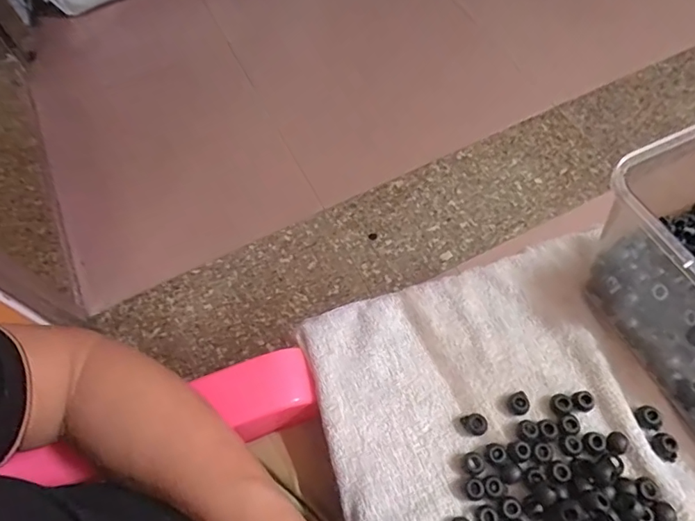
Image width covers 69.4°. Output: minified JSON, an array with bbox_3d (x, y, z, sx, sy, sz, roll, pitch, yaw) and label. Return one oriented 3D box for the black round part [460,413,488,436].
[{"bbox_3d":[0.093,0.120,0.368,0.013,0.012,0.018,-37,66,-15],"label":"black round part"}]

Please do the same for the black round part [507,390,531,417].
[{"bbox_3d":[0.128,0.108,0.374,0.016,0.007,0.015,-1,62,3],"label":"black round part"}]

